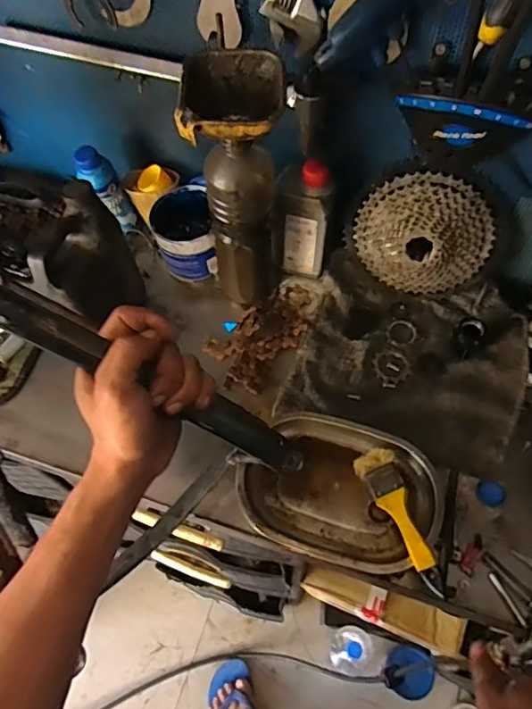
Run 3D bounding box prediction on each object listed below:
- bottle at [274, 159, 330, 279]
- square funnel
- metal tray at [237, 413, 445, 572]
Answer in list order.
[{"bbox_3d":[0.048,-0.177,0.693,0.064,0.170,0.057,6,61,6],"label":"bottle"},{"bbox_3d":[-0.033,-0.231,0.495,0.088,0.067,0.087,-3,60,1],"label":"square funnel"},{"bbox_3d":[0.084,0.147,0.596,0.212,0.035,0.152,16,62,11],"label":"metal tray"}]

